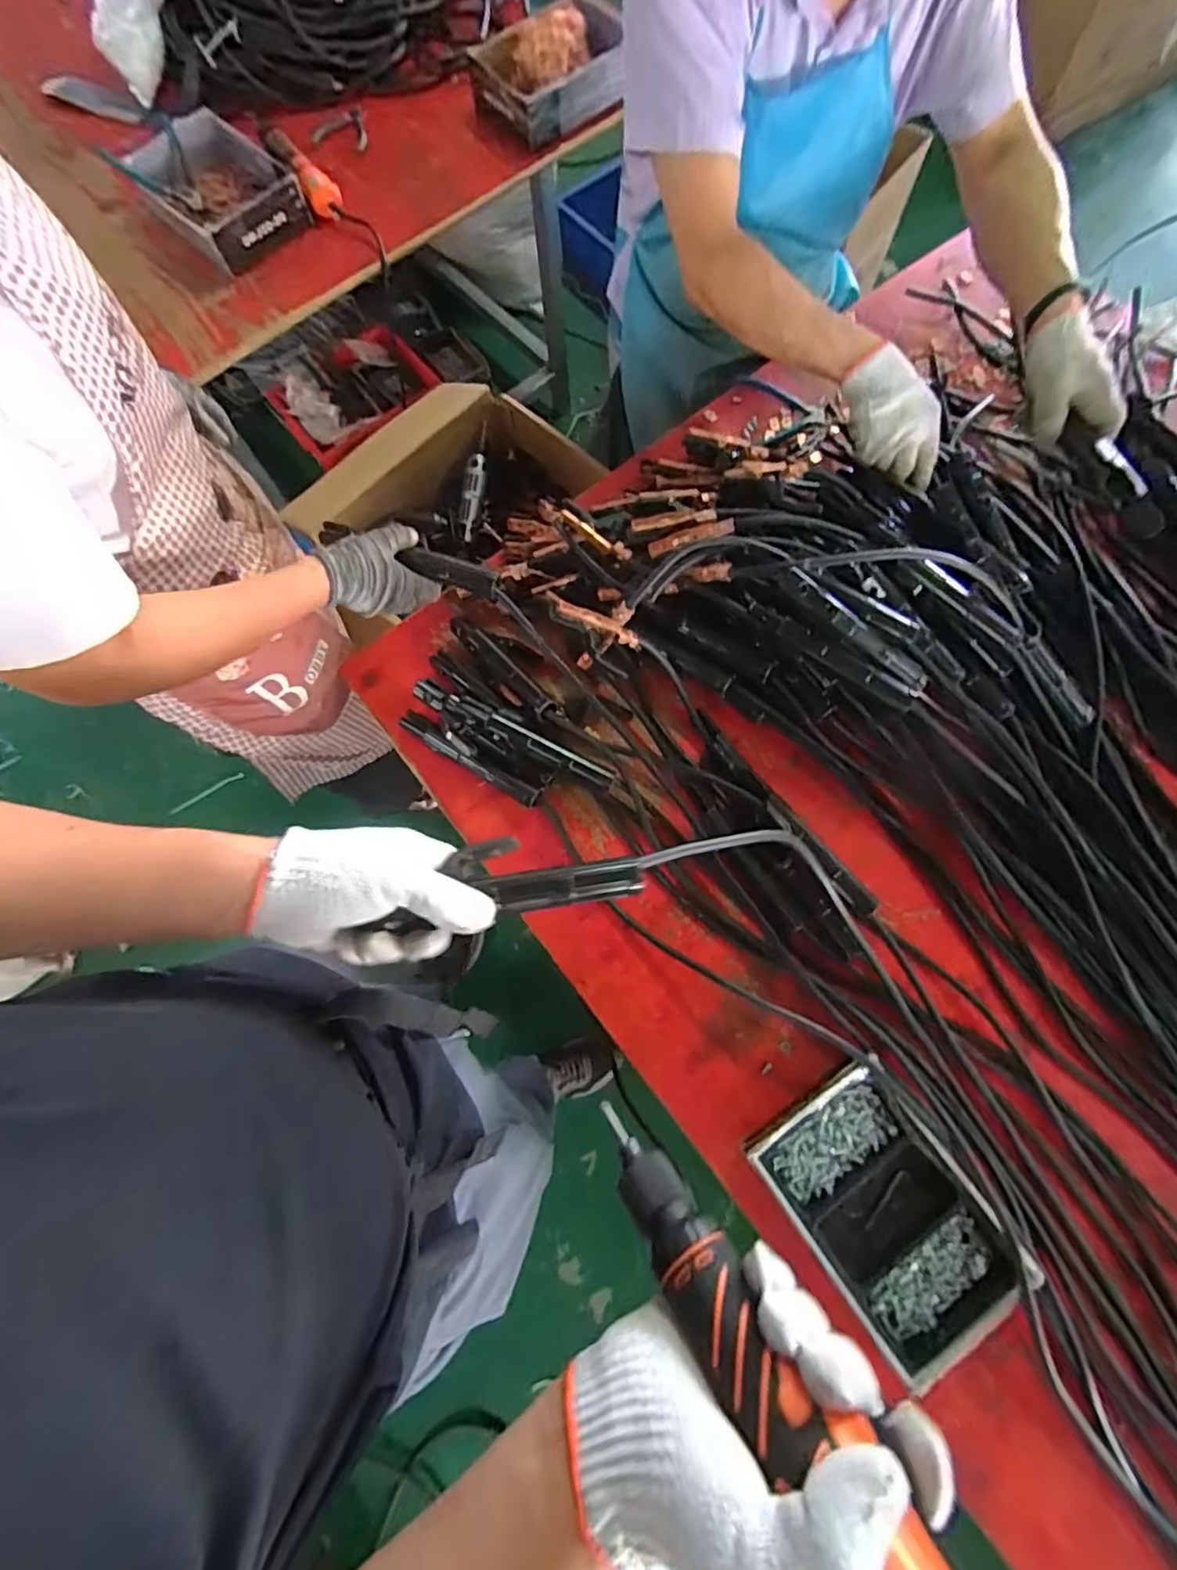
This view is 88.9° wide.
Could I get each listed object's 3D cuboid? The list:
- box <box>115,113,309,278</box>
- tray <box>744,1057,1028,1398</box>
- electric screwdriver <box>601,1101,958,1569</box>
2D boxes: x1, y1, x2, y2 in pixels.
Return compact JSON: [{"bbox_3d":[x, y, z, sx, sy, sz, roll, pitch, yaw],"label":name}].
[{"bbox_3d":[-0.613,-0.986,0.993,0.183,0.063,0.295,-42,78,-10],"label":"box"},{"bbox_3d":[0.272,0.389,0.555,0.154,0.040,0.222,-35,77,-8],"label":"tray"},{"bbox_3d":[0.079,0.262,0.262,0.048,0.038,0.262,-36,39,-10],"label":"electric screwdriver"}]

